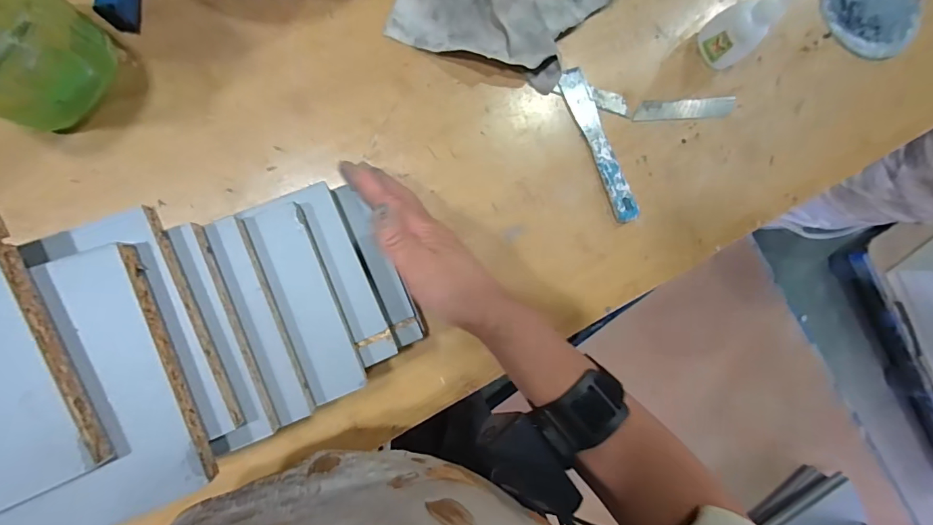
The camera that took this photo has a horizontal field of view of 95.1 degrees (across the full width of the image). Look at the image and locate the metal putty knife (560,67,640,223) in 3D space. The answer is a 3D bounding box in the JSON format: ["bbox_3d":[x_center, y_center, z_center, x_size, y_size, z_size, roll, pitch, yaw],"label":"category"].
[{"bbox_3d":[0.119,-0.104,0.374,0.024,0.013,0.140,-23,93,-8],"label":"metal putty knife"}]

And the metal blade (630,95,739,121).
[{"bbox_3d":[0.201,-0.141,0.392,0.097,0.005,0.018,-5,98,-4],"label":"metal blade"}]

